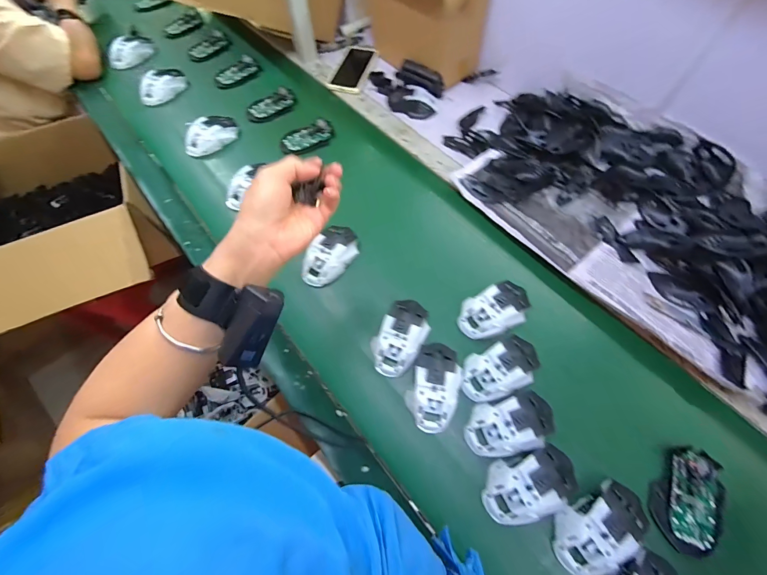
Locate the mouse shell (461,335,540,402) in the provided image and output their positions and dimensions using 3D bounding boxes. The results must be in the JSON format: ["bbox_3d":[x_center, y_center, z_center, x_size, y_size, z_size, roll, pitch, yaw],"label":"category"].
[{"bbox_3d":[0.164,0.114,0.460,0.112,0.049,0.066,-22,65,-9],"label":"mouse shell"}]

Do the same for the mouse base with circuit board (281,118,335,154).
[{"bbox_3d":[-0.159,-0.319,0.688,0.113,0.023,0.059,-28,66,-11],"label":"mouse base with circuit board"}]

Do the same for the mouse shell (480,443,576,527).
[{"bbox_3d":[0.177,0.238,0.394,0.113,0.032,0.064,-17,65,-6],"label":"mouse shell"}]

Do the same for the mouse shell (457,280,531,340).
[{"bbox_3d":[0.170,0.033,0.496,0.115,0.035,0.066,-24,66,-9],"label":"mouse shell"}]

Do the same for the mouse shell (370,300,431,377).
[{"bbox_3d":[0.026,0.070,0.478,0.065,0.032,0.112,26,68,14],"label":"mouse shell"}]

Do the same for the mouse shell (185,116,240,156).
[{"bbox_3d":[-0.357,-0.319,0.678,0.067,0.035,0.116,30,69,15],"label":"mouse shell"}]

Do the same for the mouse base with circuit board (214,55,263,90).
[{"bbox_3d":[-0.356,-0.520,0.792,0.067,0.018,0.116,39,71,18],"label":"mouse base with circuit board"}]

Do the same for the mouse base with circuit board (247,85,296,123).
[{"bbox_3d":[-0.250,-0.407,0.735,0.061,0.015,0.114,40,72,19],"label":"mouse base with circuit board"}]

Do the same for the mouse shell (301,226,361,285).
[{"bbox_3d":[-0.087,-0.057,0.546,0.065,0.032,0.121,24,67,13],"label":"mouse shell"}]

